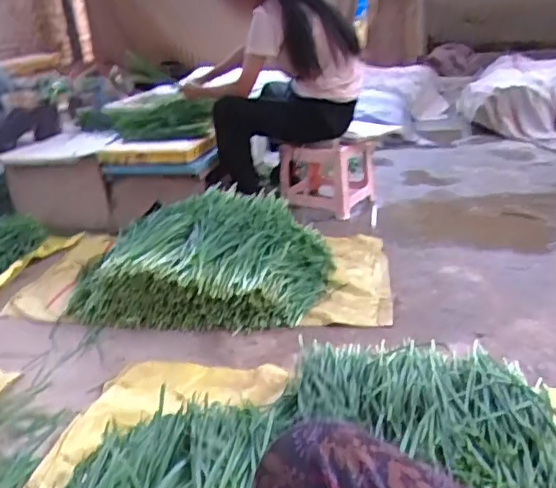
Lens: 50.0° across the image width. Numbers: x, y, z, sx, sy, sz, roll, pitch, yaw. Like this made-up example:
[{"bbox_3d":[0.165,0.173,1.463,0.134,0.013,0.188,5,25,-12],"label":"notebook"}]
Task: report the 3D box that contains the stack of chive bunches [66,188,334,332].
[{"bbox_3d":[-0.191,-0.001,1.630,0.640,0.181,0.573,1,22,14],"label":"stack of chive bunches"}]

